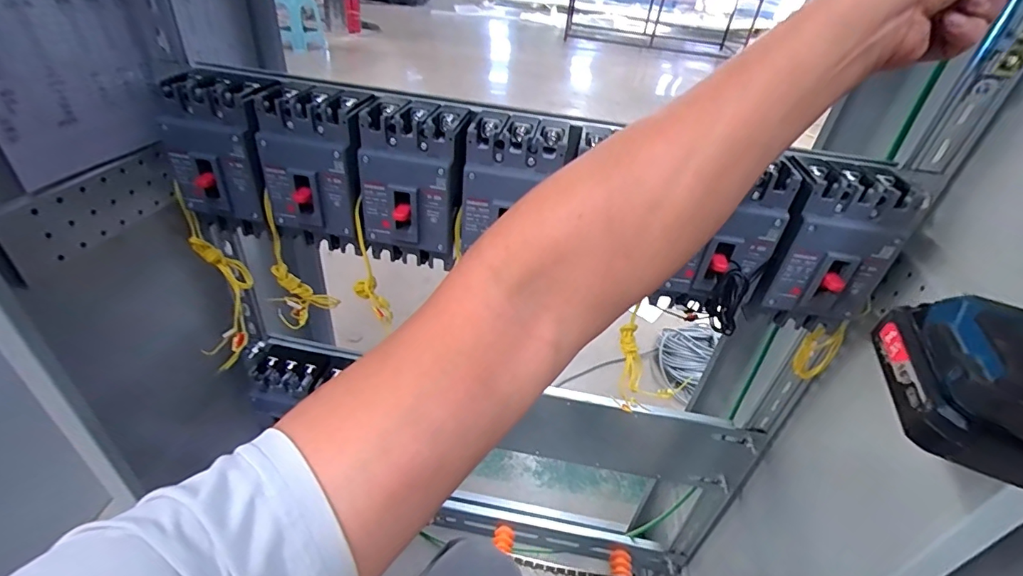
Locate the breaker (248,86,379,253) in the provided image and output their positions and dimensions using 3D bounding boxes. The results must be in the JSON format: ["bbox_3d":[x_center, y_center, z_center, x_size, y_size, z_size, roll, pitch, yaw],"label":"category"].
[{"bbox_3d":[-0.165,-0.100,0.407,0.084,0.122,0.077,10,37,3],"label":"breaker"}]

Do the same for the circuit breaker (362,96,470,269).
[{"bbox_3d":[-0.083,-0.086,0.399,0.076,0.118,0.068,8,37,1],"label":"circuit breaker"}]

